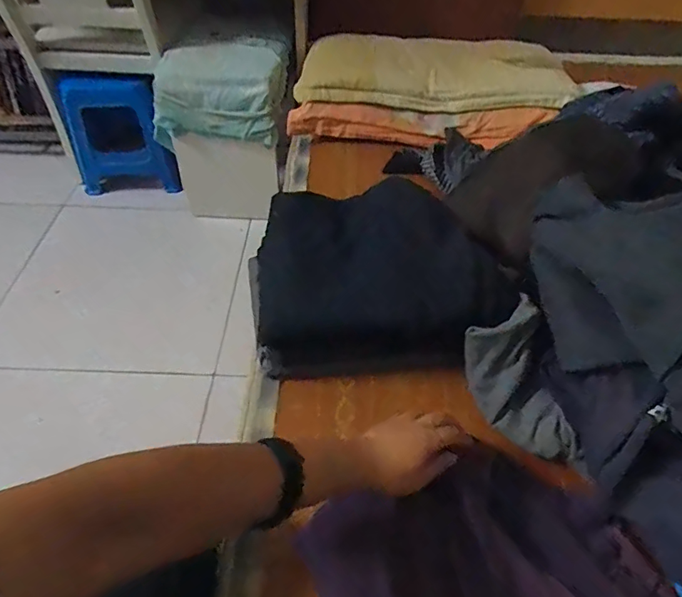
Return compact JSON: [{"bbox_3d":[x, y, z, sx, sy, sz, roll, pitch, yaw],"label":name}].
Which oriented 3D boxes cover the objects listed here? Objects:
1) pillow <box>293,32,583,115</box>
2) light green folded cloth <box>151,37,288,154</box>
[{"bbox_3d":[0.234,-0.586,1.224,0.663,0.099,0.232,3,50,1],"label":"pillow"},{"bbox_3d":[-0.324,-0.572,1.310,0.338,0.184,0.288,7,50,4],"label":"light green folded cloth"}]

